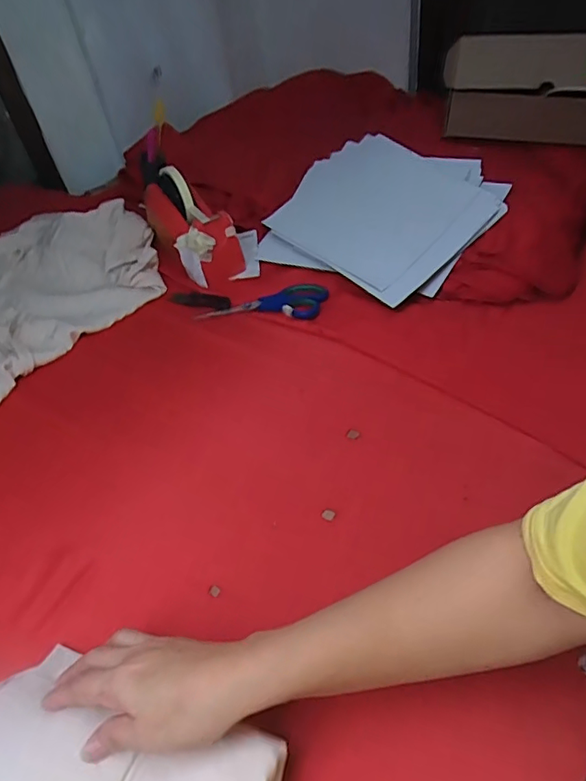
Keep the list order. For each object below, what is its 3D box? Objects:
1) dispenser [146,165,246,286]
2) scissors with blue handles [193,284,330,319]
[{"bbox_3d":[-0.159,-0.262,0.771,0.075,0.118,0.199,-30,54,-21],"label":"dispenser"},{"bbox_3d":[-0.040,-0.117,0.694,0.176,0.008,0.067,-8,49,-3],"label":"scissors with blue handles"}]

